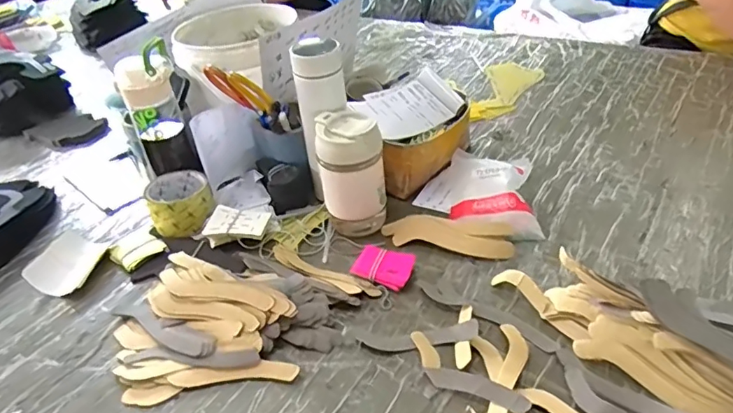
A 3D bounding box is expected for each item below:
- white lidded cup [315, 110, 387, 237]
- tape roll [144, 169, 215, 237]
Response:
[{"bbox_3d":[-0.019,-0.046,0.678,0.078,0.153,0.078,-5,37,4],"label":"white lidded cup"},{"bbox_3d":[-0.267,-0.002,0.746,0.088,0.056,0.095,-19,39,-14],"label":"tape roll"}]

